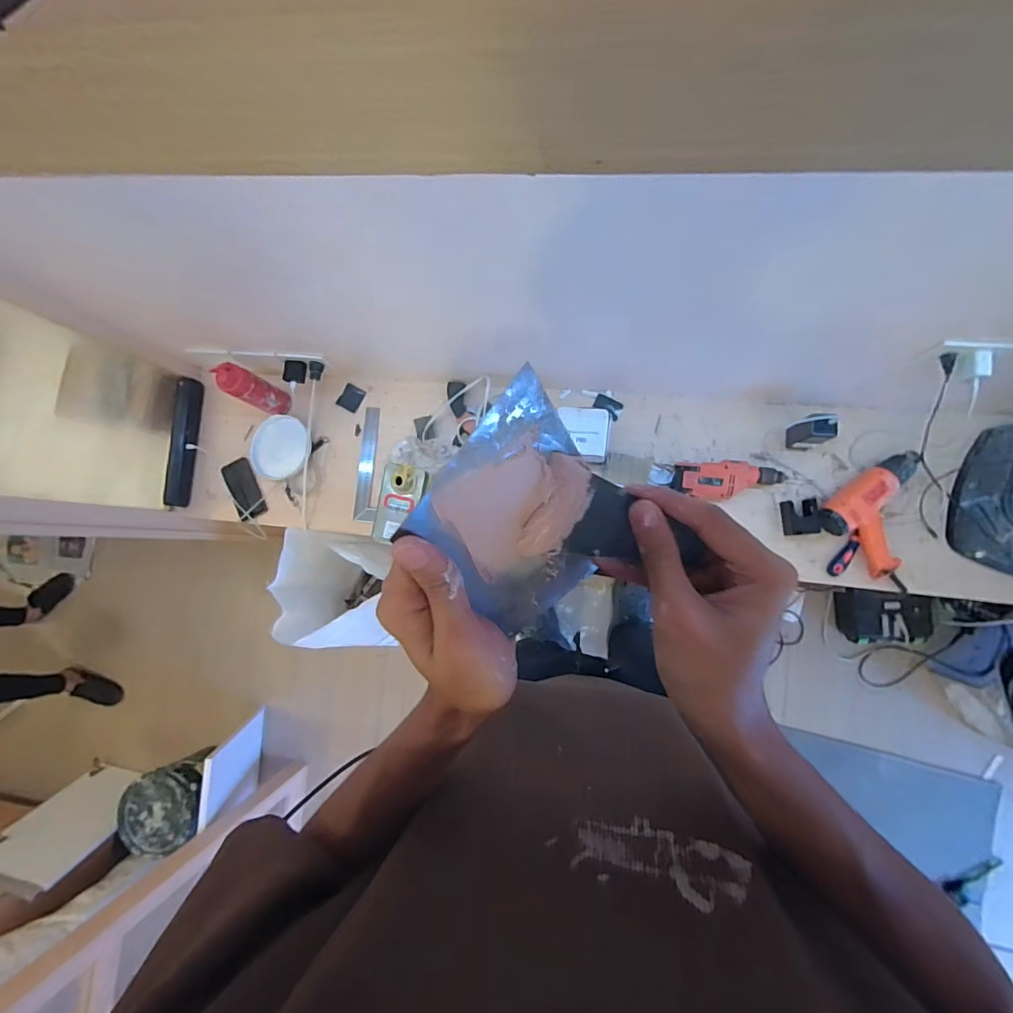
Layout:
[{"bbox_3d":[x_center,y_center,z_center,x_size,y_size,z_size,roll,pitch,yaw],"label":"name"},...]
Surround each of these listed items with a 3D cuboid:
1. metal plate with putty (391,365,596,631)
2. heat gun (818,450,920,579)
[{"bbox_3d":[0.013,0.012,0.253,0.094,0.130,0.013,-46,42,-4],"label":"metal plate with putty"},{"bbox_3d":[0.838,0.007,1.058,0.245,0.071,0.195,-45,81,2],"label":"heat gun"}]

